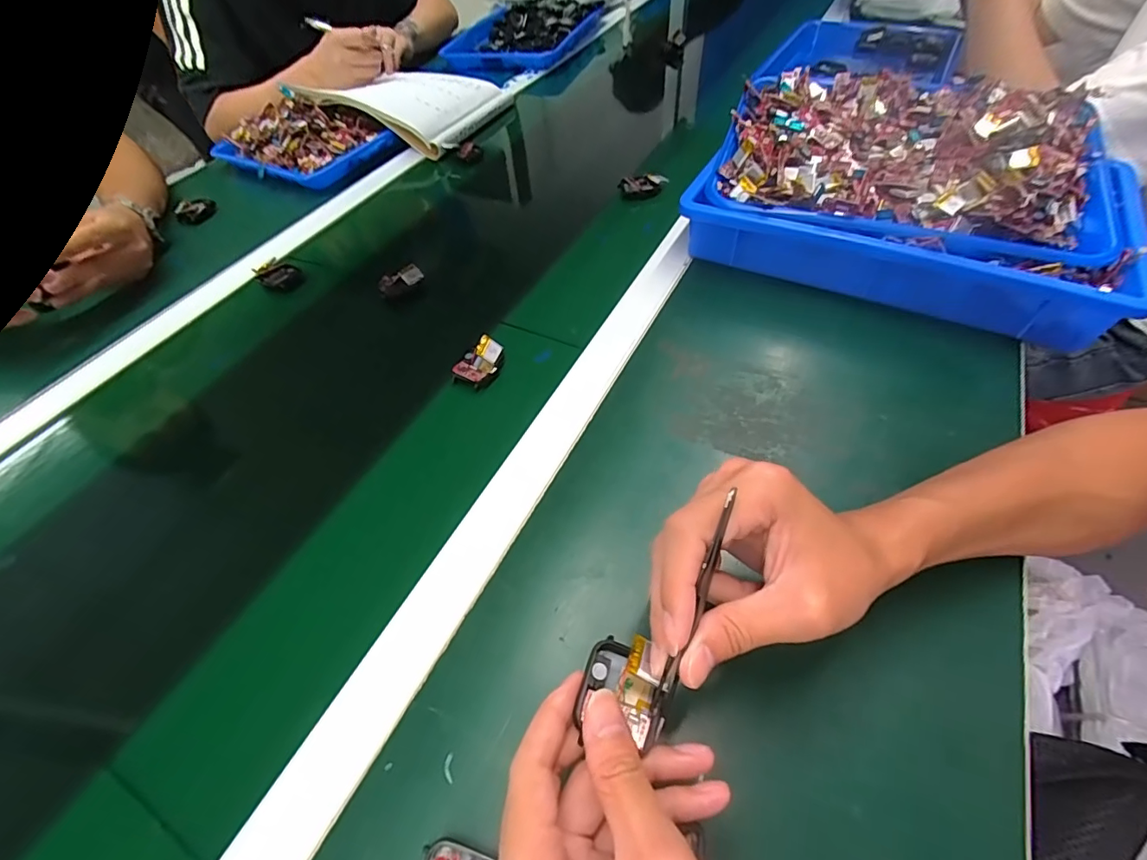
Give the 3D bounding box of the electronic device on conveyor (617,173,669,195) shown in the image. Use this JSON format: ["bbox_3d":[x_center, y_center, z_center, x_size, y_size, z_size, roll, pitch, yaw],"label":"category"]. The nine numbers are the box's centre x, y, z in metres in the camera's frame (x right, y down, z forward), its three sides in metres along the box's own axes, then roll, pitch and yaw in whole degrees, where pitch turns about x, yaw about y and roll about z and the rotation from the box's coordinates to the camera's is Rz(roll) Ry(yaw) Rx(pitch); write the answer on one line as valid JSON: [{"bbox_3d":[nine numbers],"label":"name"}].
[{"bbox_3d":[0.087,-0.307,0.620,0.060,0.021,0.022,8,54,11],"label":"electronic device on conveyor"}]

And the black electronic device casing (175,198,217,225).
[{"bbox_3d":[-0.507,-0.295,0.661,0.049,0.015,0.041,-35,56,-22],"label":"black electronic device casing"}]

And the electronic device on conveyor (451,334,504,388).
[{"bbox_3d":[-0.084,-0.062,0.435,0.034,0.022,0.045,15,55,16],"label":"electronic device on conveyor"}]

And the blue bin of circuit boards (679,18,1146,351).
[{"bbox_3d":[0.335,-0.258,0.490,0.371,0.130,0.302,20,57,19],"label":"blue bin of circuit boards"}]

